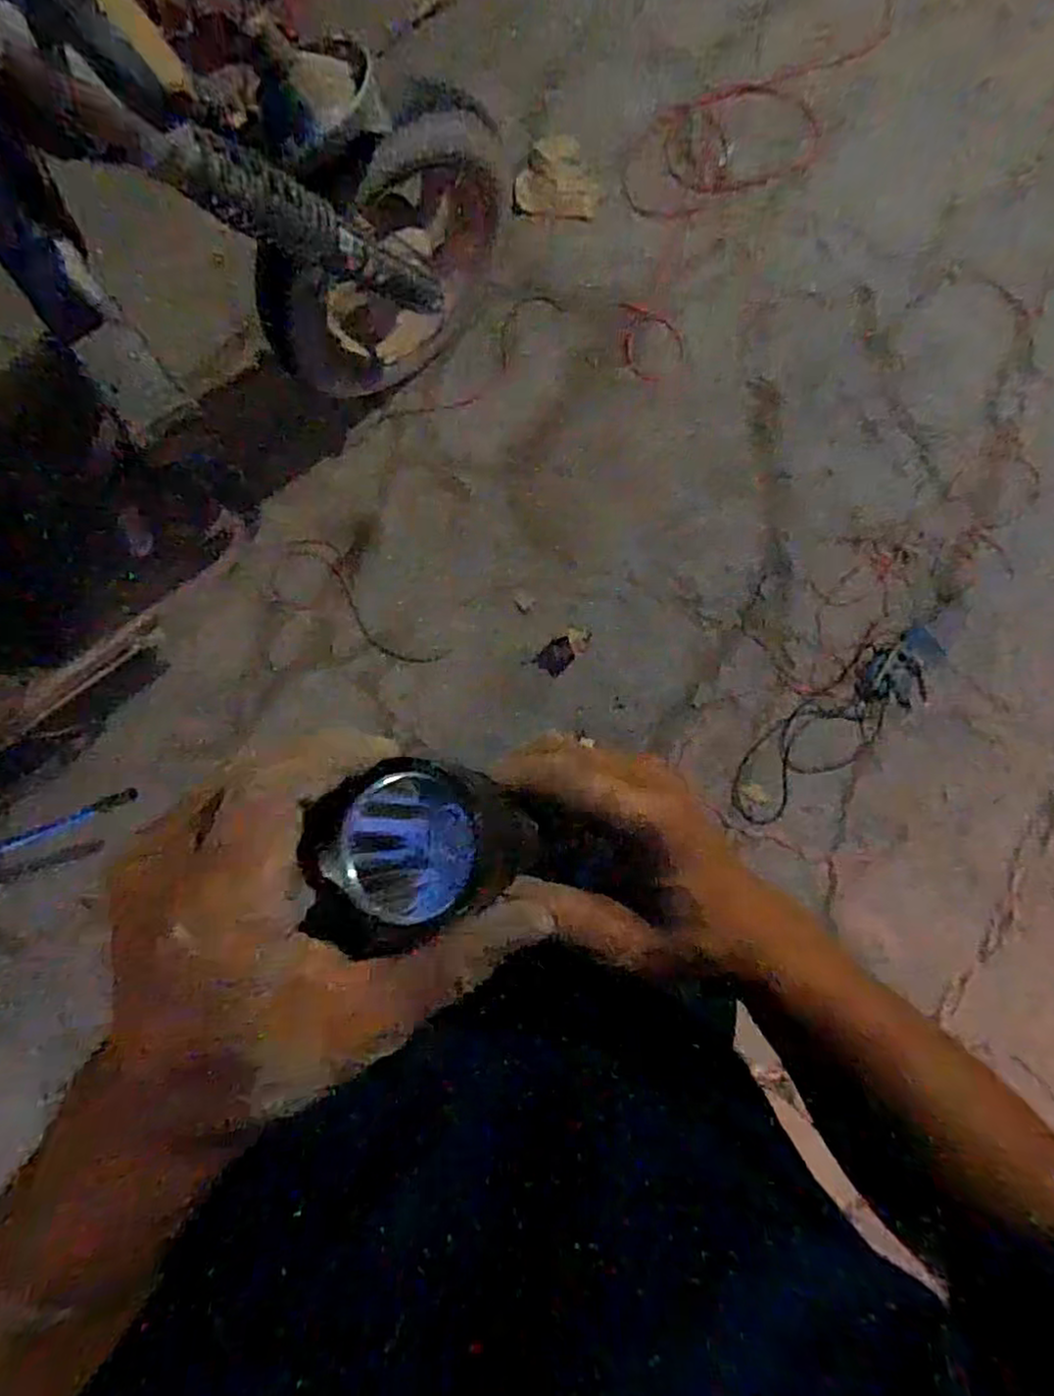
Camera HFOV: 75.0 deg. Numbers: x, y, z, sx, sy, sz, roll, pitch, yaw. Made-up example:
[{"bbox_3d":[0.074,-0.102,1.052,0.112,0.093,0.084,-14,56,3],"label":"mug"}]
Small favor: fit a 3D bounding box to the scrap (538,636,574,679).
[{"bbox_3d":[0.058,-0.079,1.306,0.053,0.008,0.077,47,114,5],"label":"scrap"}]

